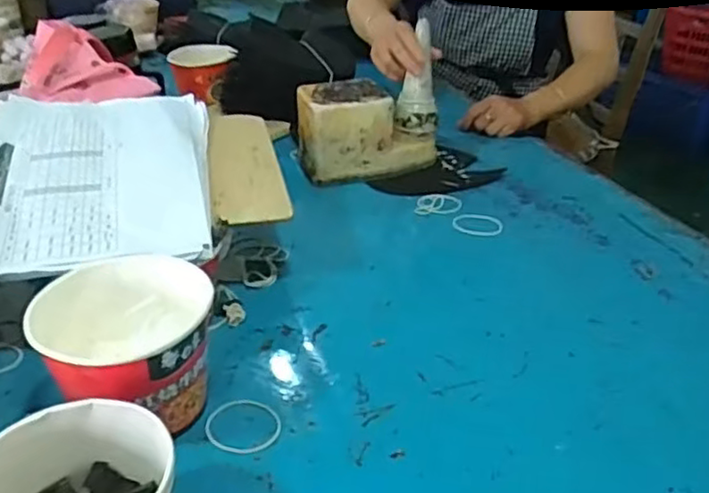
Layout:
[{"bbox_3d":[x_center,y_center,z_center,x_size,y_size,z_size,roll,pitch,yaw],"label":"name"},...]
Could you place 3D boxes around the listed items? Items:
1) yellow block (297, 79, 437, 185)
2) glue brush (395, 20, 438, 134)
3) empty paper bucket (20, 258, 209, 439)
[{"bbox_3d":[0.015,-0.167,0.940,0.187,0.117,0.097,-13,32,-20],"label":"yellow block"},{"bbox_3d":[0.087,-0.230,0.927,0.061,0.150,0.057,1,31,2],"label":"glue brush"},{"bbox_3d":[-0.171,0.089,0.510,0.106,0.110,0.110,-27,39,-37],"label":"empty paper bucket"}]

